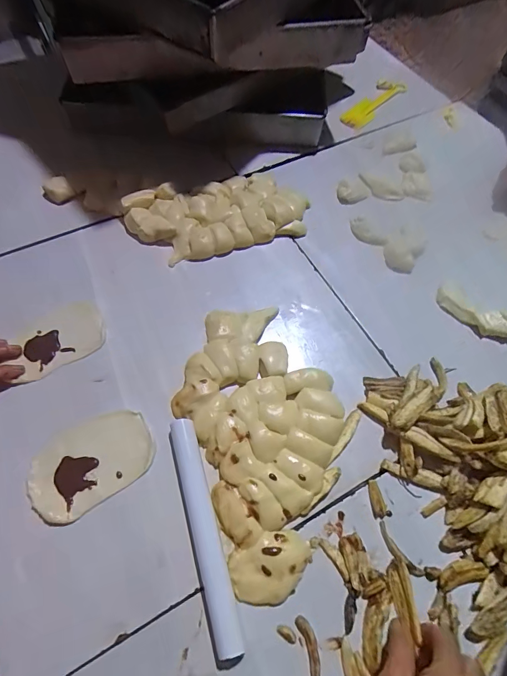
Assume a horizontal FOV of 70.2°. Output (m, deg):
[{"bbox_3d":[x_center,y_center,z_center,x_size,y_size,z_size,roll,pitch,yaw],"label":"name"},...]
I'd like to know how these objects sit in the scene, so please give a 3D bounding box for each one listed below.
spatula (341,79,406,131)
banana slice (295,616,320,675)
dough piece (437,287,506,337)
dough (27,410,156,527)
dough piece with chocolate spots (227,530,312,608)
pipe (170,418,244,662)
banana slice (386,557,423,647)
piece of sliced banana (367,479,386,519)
[{"bbox_3d":[0.235,-0.468,0.722,0.055,0.021,0.162,40,70,17],"label":"spatula"},{"bbox_3d":[0.053,0.286,0.330,0.014,0.006,0.052,-14,64,-8],"label":"banana slice"},{"bbox_3d":[0.300,-0.034,0.487,0.107,0.028,0.030,41,69,18],"label":"dough piece"},{"bbox_3d":[-0.178,0.133,0.396,0.129,0.010,0.090,-32,68,-16],"label":"dough"},{"bbox_3d":[0.018,0.224,0.351,0.081,0.015,0.055,-24,66,-13],"label":"dough piece with chocolate spots"},{"bbox_3d":[-0.052,0.190,0.367,0.027,0.026,0.212,-15,64,-9],"label":"pipe"},{"bbox_3d":[0.143,0.248,0.343,0.019,0.010,0.064,-3,53,-3],"label":"banana slice"},{"bbox_3d":[0.133,0.172,0.387,0.015,0.009,0.038,-1,63,-2],"label":"piece of sliced banana"}]

